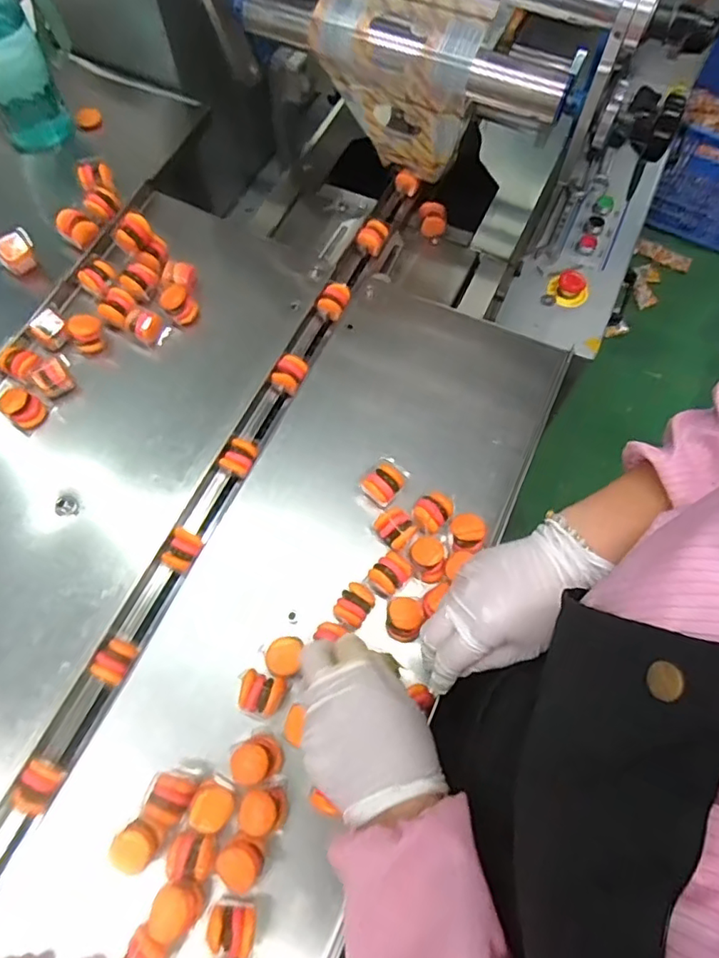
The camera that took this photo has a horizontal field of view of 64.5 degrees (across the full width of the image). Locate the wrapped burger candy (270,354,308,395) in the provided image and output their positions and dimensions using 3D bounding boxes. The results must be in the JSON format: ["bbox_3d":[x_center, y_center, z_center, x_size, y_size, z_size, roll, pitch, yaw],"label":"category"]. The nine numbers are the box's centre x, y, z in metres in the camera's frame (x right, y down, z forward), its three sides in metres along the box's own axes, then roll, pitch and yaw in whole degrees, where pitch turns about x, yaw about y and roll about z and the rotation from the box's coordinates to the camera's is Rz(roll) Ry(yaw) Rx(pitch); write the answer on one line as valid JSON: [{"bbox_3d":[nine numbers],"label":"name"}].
[{"bbox_3d":[-0.070,-0.106,0.576,0.031,0.027,0.029,26,70,9],"label":"wrapped burger candy"}]

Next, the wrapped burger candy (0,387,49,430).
[{"bbox_3d":[-0.312,-0.065,0.531,0.031,0.032,0.031,0,68,-1],"label":"wrapped burger candy"}]

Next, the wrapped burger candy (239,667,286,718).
[{"bbox_3d":[-0.075,0.166,0.442,0.032,0.024,0.029,17,68,6],"label":"wrapped burger candy"}]

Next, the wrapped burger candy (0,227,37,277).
[{"bbox_3d":[-0.346,-0.229,0.572,0.038,0.030,0.033,-38,73,-15],"label":"wrapped burger candy"}]

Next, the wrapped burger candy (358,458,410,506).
[{"bbox_3d":[0.022,0.005,0.509,0.031,0.028,0.039,37,72,13],"label":"wrapped burger candy"}]

